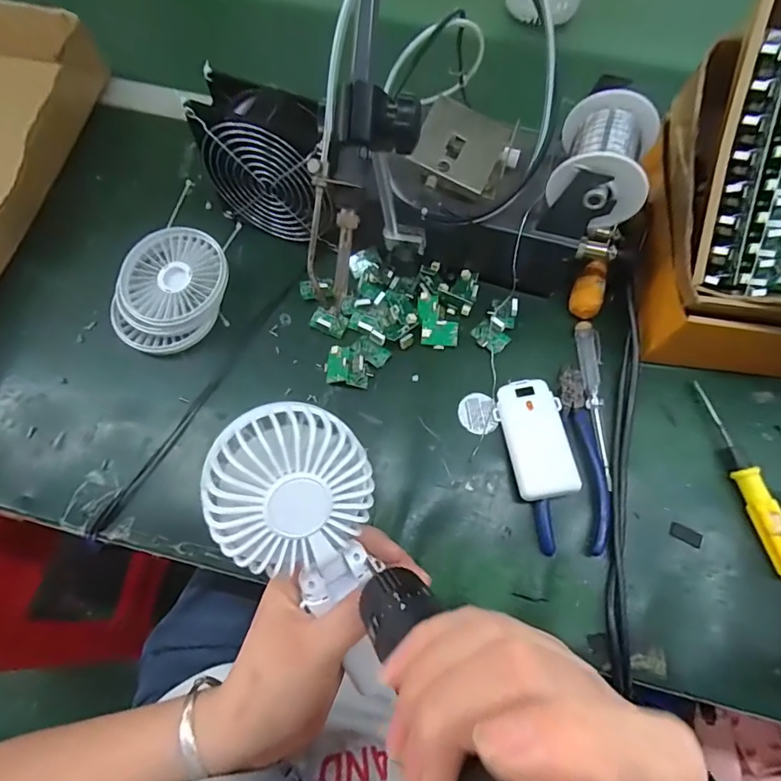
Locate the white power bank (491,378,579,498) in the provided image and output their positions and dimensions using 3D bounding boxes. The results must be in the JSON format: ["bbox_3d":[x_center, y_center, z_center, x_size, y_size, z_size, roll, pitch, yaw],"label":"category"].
[{"bbox_3d":[0.113,0.037,0.378,0.046,0.019,0.093,-8,71,-3],"label":"white power bank"}]

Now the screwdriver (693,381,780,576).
[{"bbox_3d":[0.274,0.066,0.373,0.017,0.023,0.153,-13,71,-4],"label":"screwdriver"}]

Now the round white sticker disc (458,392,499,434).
[{"bbox_3d":[0.072,0.019,0.397,0.031,0.004,0.034,0,70,0],"label":"round white sticker disc"}]

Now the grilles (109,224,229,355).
[{"bbox_3d":[-0.187,-0.084,0.416,0.092,0.036,0.108,20,72,7],"label":"grilles"}]

